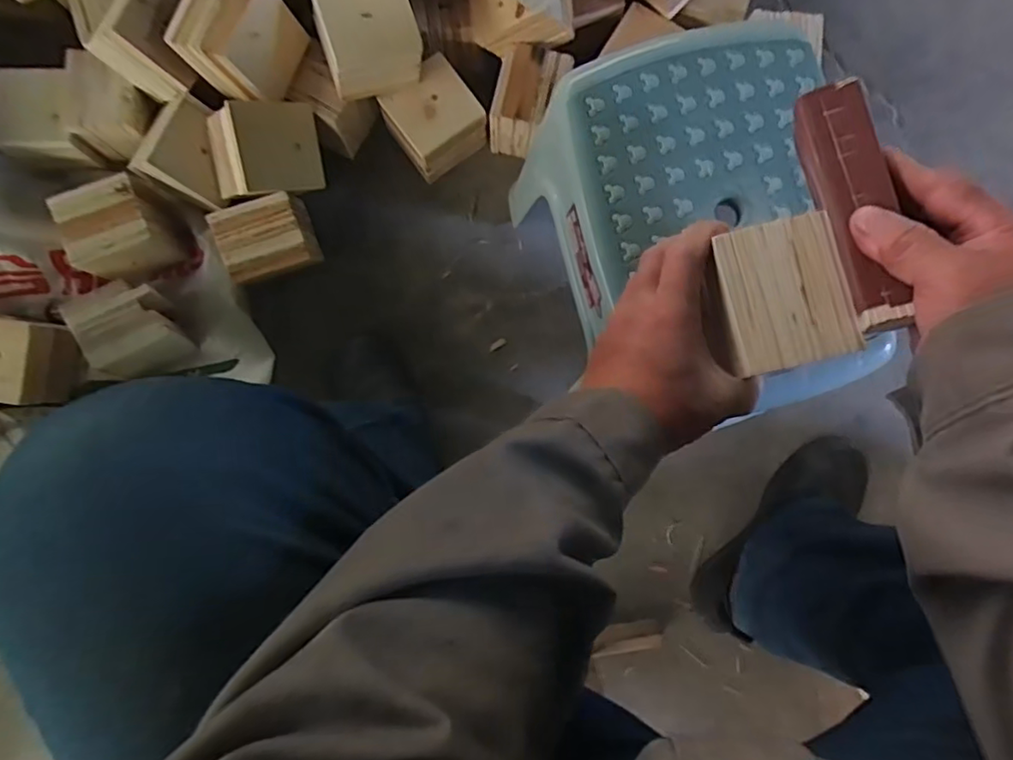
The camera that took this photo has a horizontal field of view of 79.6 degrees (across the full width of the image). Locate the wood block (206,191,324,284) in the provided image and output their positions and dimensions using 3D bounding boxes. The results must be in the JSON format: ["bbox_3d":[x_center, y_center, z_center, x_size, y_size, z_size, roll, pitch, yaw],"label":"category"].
[{"bbox_3d":[-0.278,-0.162,0.718,0.111,0.070,0.092,-16,86,-2],"label":"wood block"}]

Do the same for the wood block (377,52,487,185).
[{"bbox_3d":[-0.087,-0.317,0.749,0.101,0.075,0.100,-38,88,-4],"label":"wood block"}]

